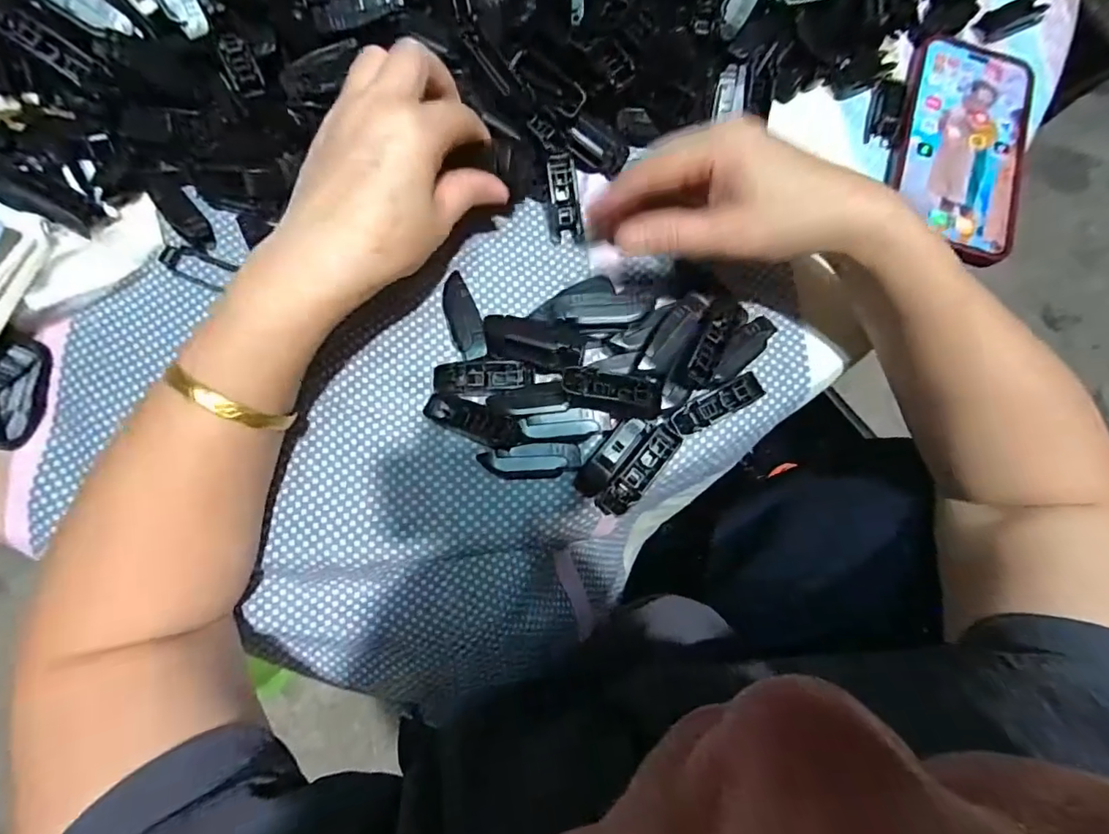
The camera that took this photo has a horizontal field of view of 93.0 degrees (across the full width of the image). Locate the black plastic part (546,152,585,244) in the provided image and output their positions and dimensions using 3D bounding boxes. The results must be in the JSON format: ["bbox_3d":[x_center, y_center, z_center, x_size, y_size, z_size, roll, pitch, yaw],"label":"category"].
[{"bbox_3d":[0.006,-0.132,0.317,0.019,0.006,0.049,-9,111,-3],"label":"black plastic part"}]

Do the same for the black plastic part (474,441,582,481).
[{"bbox_3d":[-0.013,0.024,0.283,0.053,0.005,0.018,-4,78,-2],"label":"black plastic part"}]

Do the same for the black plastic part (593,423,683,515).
[{"bbox_3d":[0.047,0.030,0.290,0.016,0.019,0.057,41,80,7],"label":"black plastic part"}]

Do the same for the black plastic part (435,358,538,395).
[{"bbox_3d":[-0.040,-0.023,0.297,0.055,0.008,0.018,-4,78,-3],"label":"black plastic part"}]

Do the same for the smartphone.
[{"bbox_3d":[0.258,-0.171,0.333,0.076,0.015,0.158,19,78,2],"label":"smartphone"}]

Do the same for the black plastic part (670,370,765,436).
[{"bbox_3d":[0.091,-0.007,0.294,0.054,0.008,0.016,-27,80,-7],"label":"black plastic part"}]

